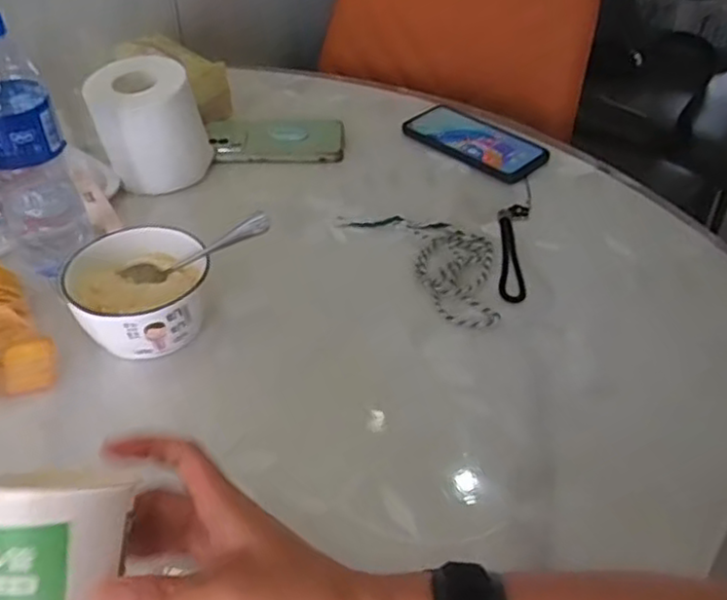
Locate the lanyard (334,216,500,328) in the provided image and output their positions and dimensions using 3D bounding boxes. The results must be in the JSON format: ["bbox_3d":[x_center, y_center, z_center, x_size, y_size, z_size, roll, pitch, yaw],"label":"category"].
[{"bbox_3d":[0.069,-0.042,0.620,0.092,0.008,0.176,-26,50,-27],"label":"lanyard"}]

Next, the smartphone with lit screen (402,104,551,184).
[{"bbox_3d":[0.120,-0.172,0.749,0.154,0.017,0.074,35,52,30],"label":"smartphone with lit screen"}]

